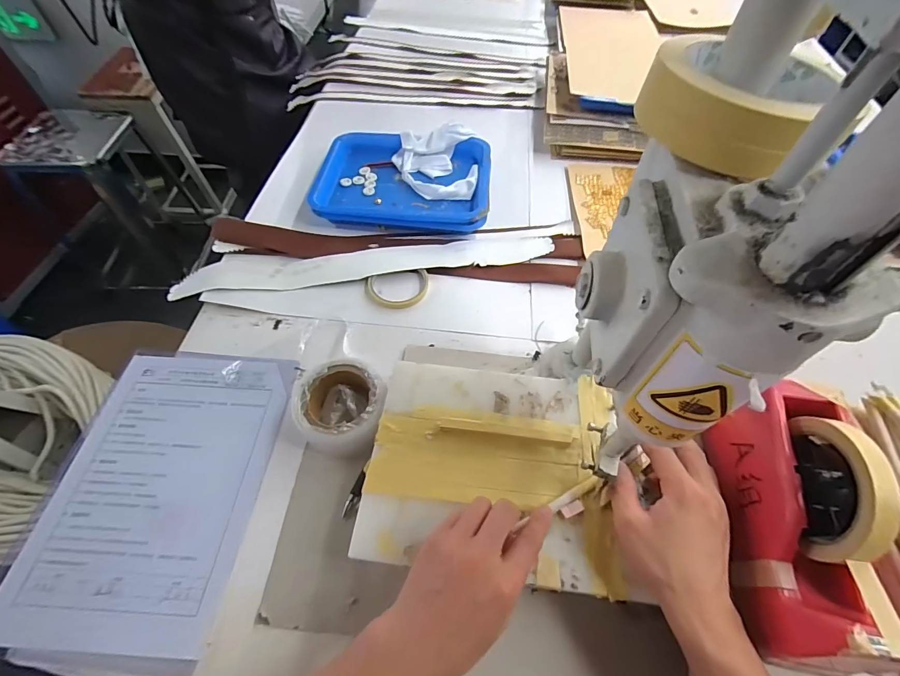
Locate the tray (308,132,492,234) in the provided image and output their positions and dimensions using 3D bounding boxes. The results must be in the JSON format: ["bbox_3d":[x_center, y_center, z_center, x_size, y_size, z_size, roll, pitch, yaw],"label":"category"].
[{"bbox_3d":[-0.076,-0.268,0.688,0.283,0.041,0.207,4,58,2],"label":"tray"}]

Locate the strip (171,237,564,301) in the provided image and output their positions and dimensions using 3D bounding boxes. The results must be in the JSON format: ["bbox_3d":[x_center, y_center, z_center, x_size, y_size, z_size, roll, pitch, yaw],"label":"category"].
[{"bbox_3d":[-0.121,-0.112,0.607,0.554,0.014,0.062,-6,58,-5],"label":"strip"}]

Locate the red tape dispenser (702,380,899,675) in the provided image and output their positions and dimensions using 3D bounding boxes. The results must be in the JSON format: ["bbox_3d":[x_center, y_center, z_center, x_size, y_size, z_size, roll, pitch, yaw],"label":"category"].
[{"bbox_3d":[0.275,0.135,0.308,0.073,0.116,0.201,4,58,2],"label":"red tape dispenser"}]

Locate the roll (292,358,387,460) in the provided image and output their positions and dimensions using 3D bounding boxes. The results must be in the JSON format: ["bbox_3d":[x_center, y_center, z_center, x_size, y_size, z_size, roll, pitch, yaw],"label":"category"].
[{"bbox_3d":[-0.122,0.083,0.460,0.102,0.047,0.113,-12,59,-8],"label":"roll"}]

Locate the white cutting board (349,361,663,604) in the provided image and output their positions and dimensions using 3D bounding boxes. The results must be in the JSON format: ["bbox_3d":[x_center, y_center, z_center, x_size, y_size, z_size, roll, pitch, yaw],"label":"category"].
[{"bbox_3d":[0.045,0.117,0.389,0.235,0.016,0.196,7,58,4],"label":"white cutting board"}]

